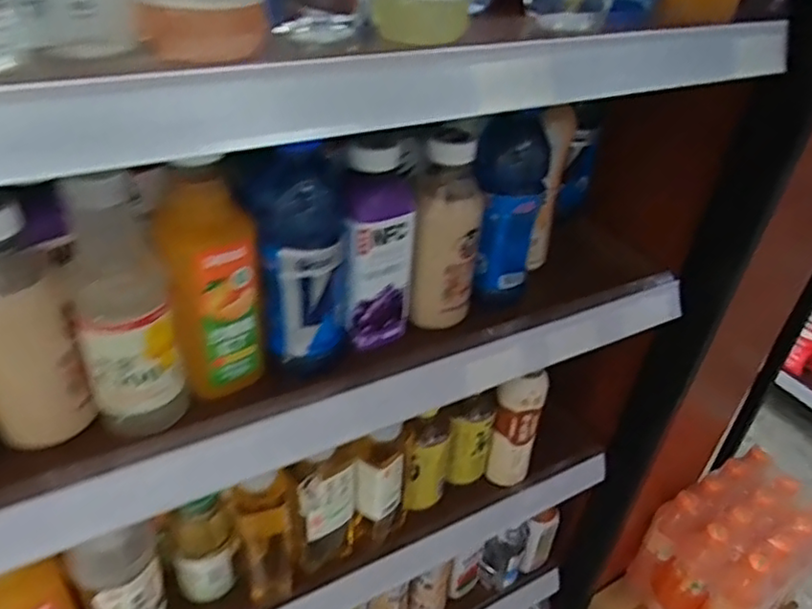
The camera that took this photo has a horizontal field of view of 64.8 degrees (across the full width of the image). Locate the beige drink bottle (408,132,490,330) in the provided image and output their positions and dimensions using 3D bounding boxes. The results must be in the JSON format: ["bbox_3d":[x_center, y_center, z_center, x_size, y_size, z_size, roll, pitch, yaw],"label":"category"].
[{"bbox_3d":[0.036,-0.060,0.566,0.061,0.160,0.062,8,37,3],"label":"beige drink bottle"}]

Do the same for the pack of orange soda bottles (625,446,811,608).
[{"bbox_3d":[0.516,0.397,1.023,0.210,0.250,0.180,-17,42,-28],"label":"pack of orange soda bottles"}]

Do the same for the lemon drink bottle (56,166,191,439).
[{"bbox_3d":[-0.192,0.010,0.436,0.063,0.198,0.053,-14,41,-24],"label":"lemon drink bottle"}]

